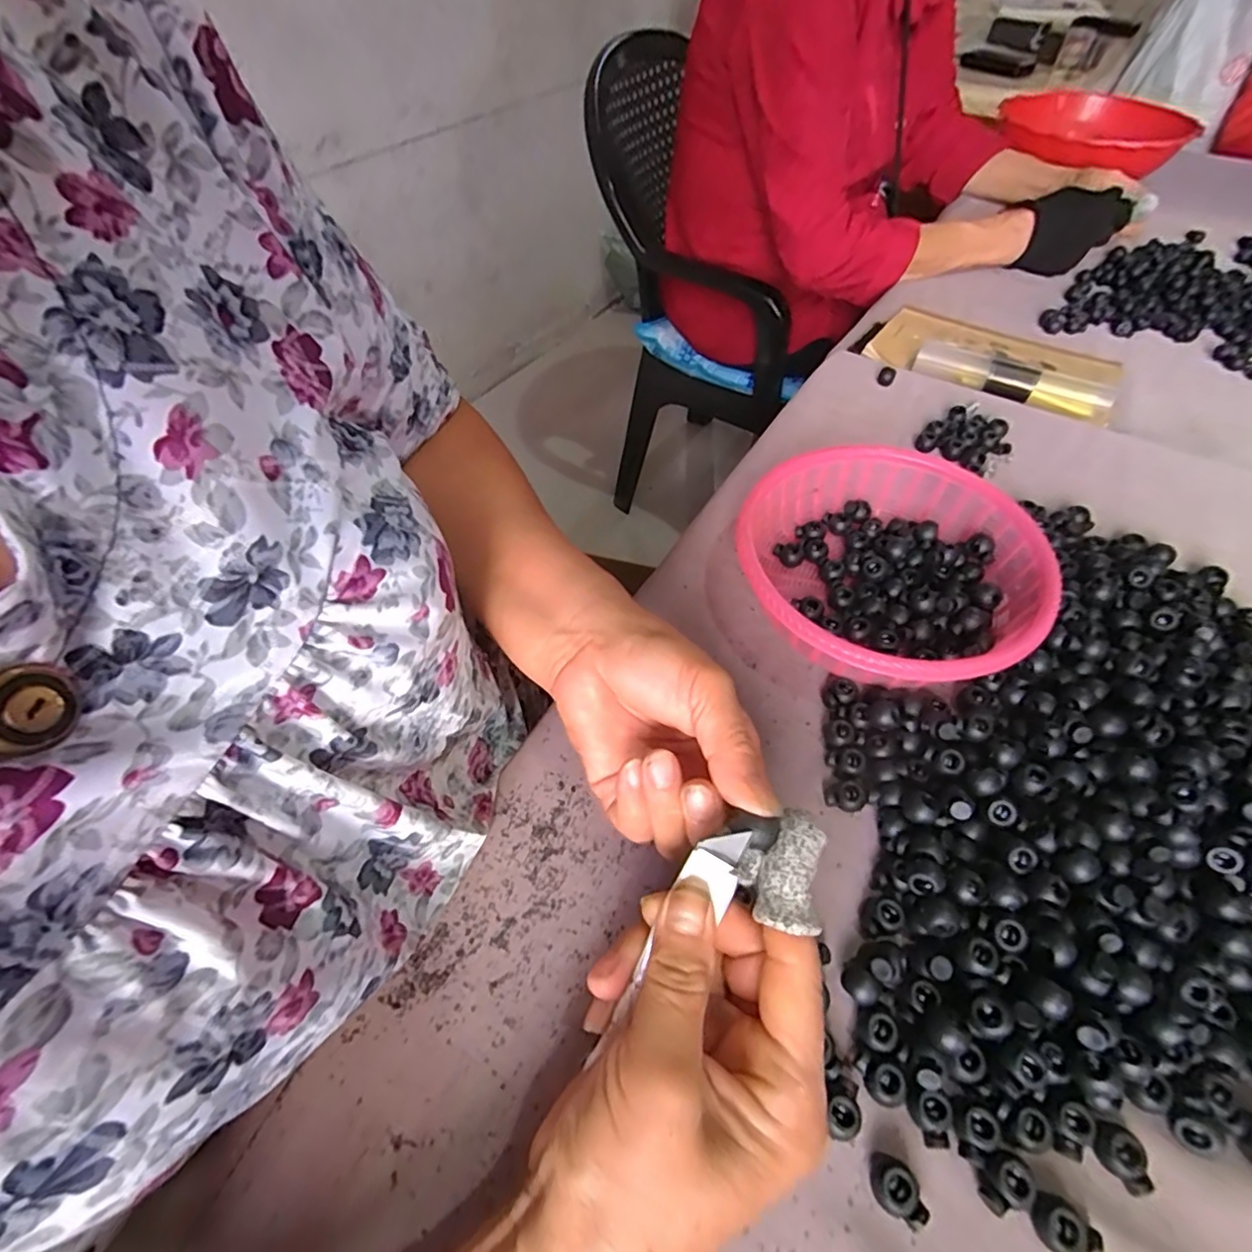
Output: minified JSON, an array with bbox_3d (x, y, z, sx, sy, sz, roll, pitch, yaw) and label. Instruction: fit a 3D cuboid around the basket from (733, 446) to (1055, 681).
[{"bbox_3d":[0.151,-0.034,0.350,0.160,0.050,0.167,31,60,20],"label":"basket"}]

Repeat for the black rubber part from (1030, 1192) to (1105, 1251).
[{"bbox_3d":[0.151,0.207,0.204,0.020,0.010,0.015,18,56,13],"label":"black rubber part"}]

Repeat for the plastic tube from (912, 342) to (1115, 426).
[{"bbox_3d":[0.320,-0.206,0.495,0.151,0.019,0.029,30,60,20],"label":"plastic tube"}]

